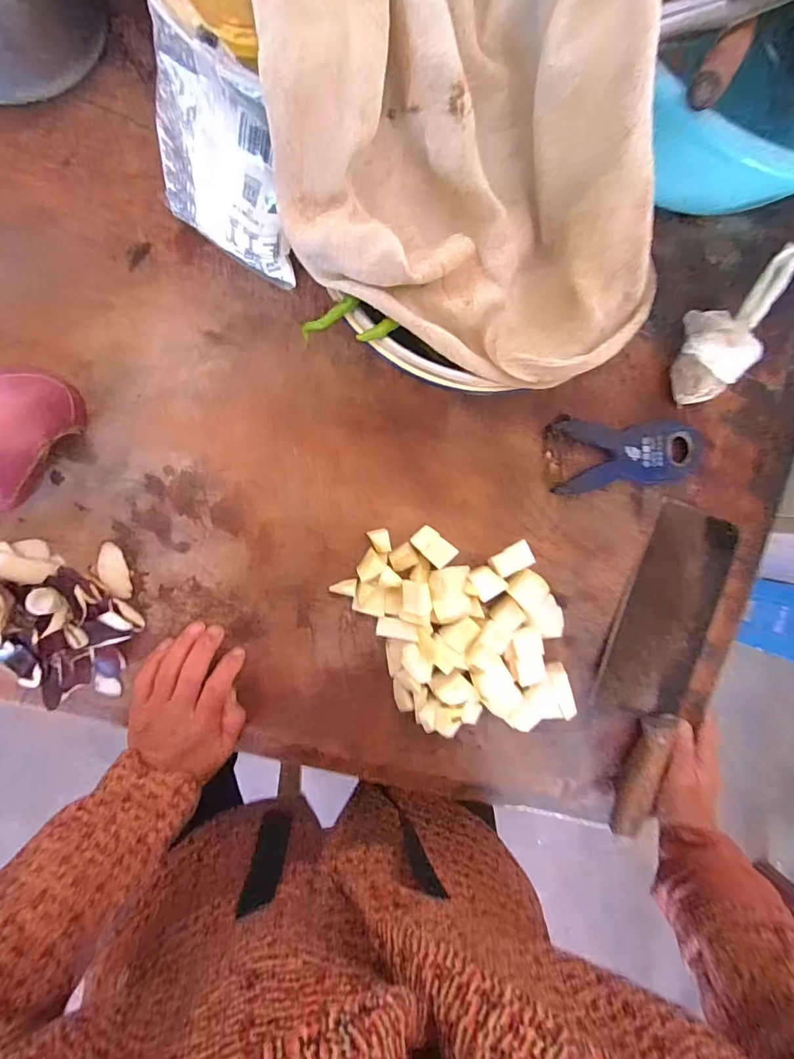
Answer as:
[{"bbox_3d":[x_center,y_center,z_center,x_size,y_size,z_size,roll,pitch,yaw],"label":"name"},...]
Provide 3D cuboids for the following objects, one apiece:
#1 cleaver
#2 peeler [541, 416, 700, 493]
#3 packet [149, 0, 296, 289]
[{"bbox_3d":[0.249,0.134,0.456,0.094,0.019,0.310,11,91,-8],"label":"cleaver"},{"bbox_3d":[0.210,-0.069,0.437,0.152,0.013,0.065,-3,94,-8],"label":"peeler"},{"bbox_3d":[-0.114,-0.239,0.317,0.098,0.132,0.024,28,60,-9],"label":"packet"}]

